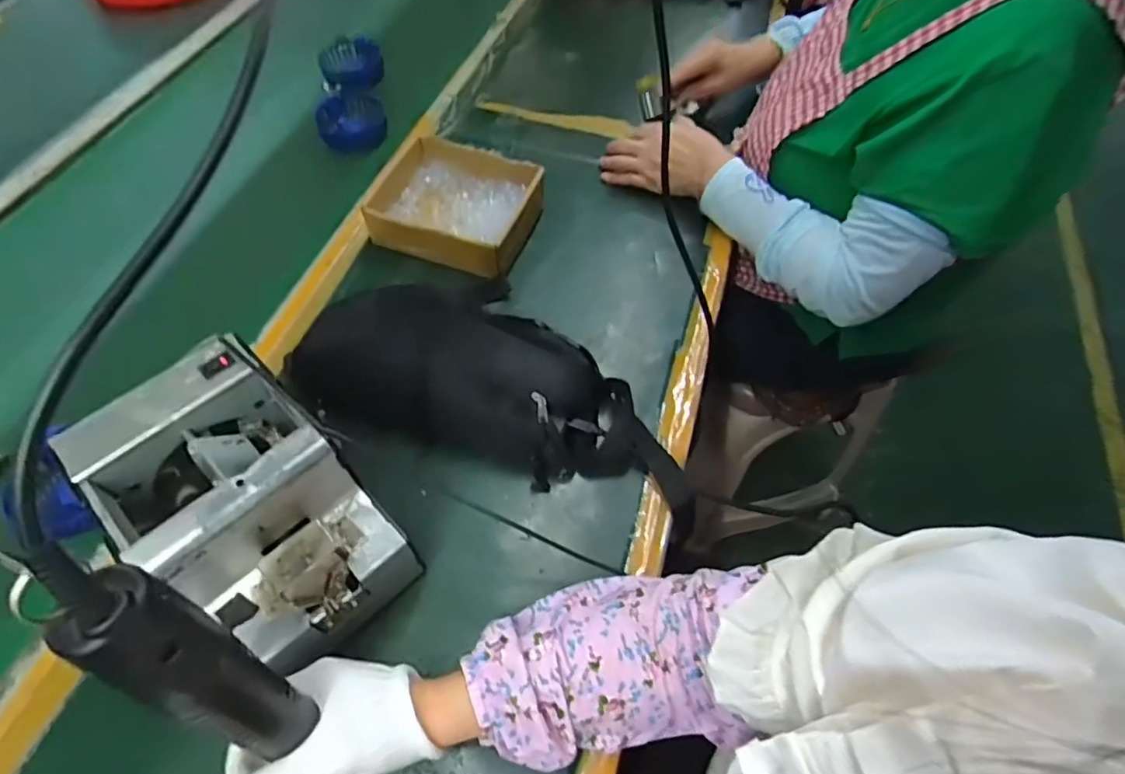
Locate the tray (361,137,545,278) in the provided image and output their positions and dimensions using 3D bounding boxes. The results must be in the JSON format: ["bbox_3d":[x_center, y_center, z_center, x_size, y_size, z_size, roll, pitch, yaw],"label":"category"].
[{"bbox_3d":[-0.117,-0.204,0.653,0.167,0.046,0.139,20,59,14],"label":"tray"}]

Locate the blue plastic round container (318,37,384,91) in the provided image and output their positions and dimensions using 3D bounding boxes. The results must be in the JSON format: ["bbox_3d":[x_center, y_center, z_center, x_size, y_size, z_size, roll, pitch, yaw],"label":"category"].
[{"bbox_3d":[-0.295,-0.453,0.822,0.081,0.038,0.081,-1,57,1],"label":"blue plastic round container"}]

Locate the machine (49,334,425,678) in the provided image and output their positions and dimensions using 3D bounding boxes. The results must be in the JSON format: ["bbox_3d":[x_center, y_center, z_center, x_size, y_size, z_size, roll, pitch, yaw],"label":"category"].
[{"bbox_3d":[-0.210,0.090,0.412,0.174,0.152,0.124,38,65,23],"label":"machine"}]

